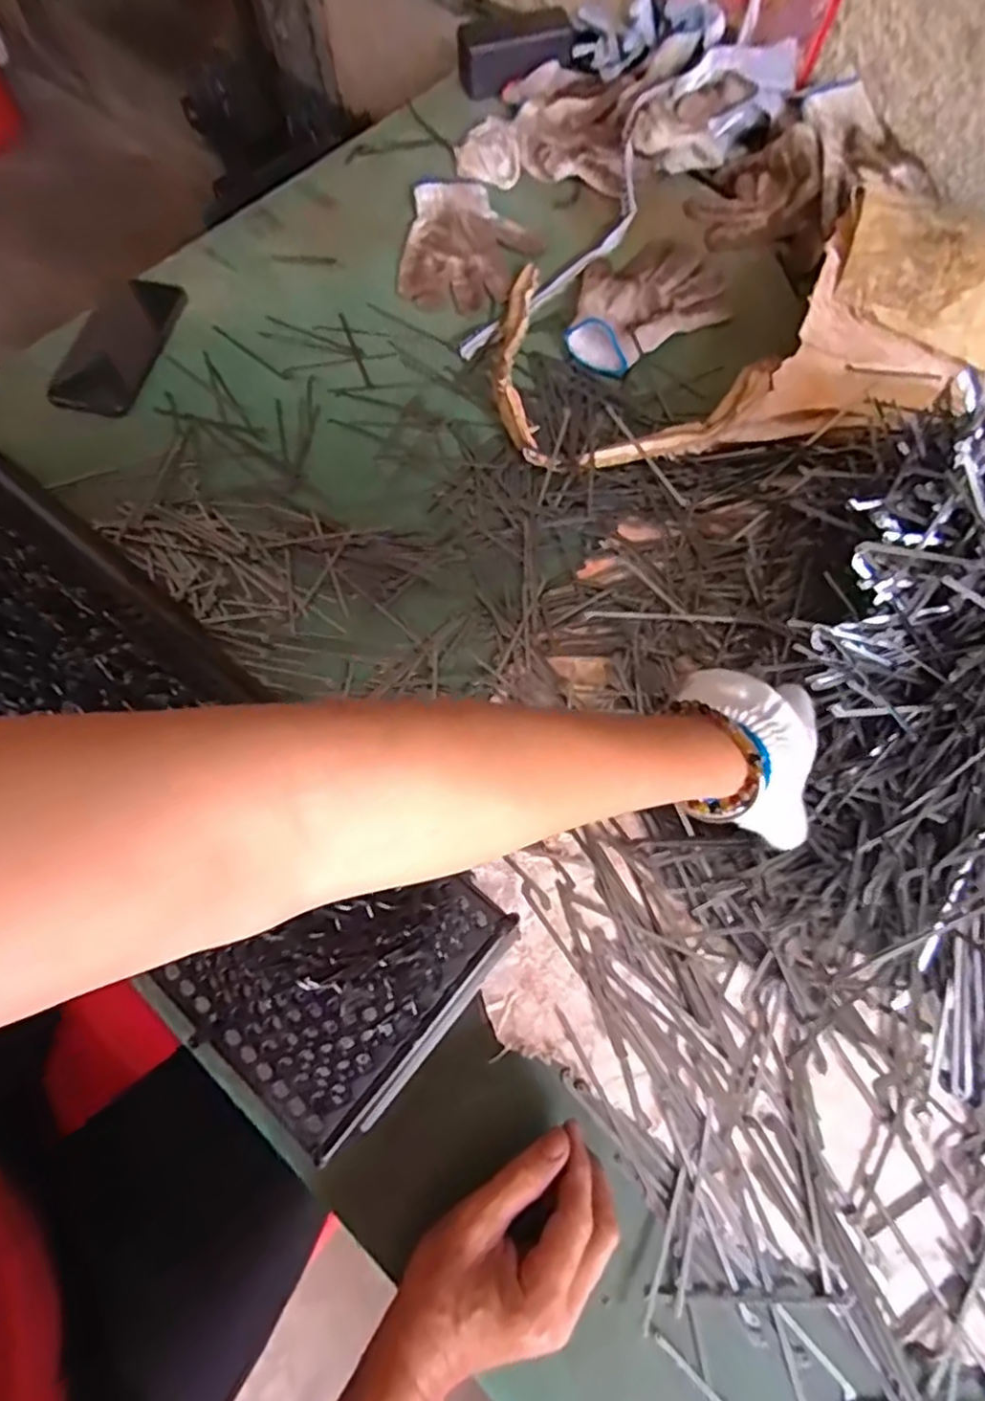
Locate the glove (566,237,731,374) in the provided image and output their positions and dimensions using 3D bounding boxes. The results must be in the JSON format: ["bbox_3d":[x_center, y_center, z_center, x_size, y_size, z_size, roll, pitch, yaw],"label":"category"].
[{"bbox_3d":[0.145,-0.393,0.626,0.187,0.026,0.118,-32,72,-11],"label":"glove"}]

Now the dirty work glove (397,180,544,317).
[{"bbox_3d":[-0.022,-0.473,0.666,0.133,0.012,0.176,5,69,2],"label":"dirty work glove"}]

